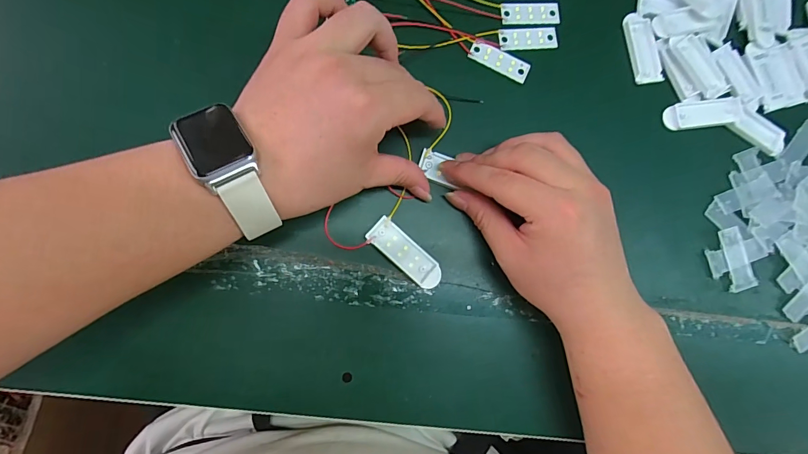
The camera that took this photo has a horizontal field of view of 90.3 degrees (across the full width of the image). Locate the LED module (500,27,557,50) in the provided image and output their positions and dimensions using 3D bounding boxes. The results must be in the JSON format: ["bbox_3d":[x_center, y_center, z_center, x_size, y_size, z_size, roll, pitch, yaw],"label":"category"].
[{"bbox_3d":[0.095,-0.143,0.303,0.045,0.004,0.017,-6,86,-8],"label":"LED module"}]

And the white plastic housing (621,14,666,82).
[{"bbox_3d":[0.186,-0.140,0.315,0.022,0.005,0.057,-10,87,-8],"label":"white plastic housing"}]

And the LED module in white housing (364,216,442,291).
[{"bbox_3d":[0.002,0.019,0.274,0.057,0.005,0.020,42,81,-2],"label":"LED module in white housing"}]

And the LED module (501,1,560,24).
[{"bbox_3d":[0.097,-0.164,0.307,0.045,0.004,0.019,-6,86,-8],"label":"LED module"}]

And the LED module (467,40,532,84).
[{"bbox_3d":[0.071,-0.124,0.299,0.046,0.004,0.018,26,83,-5],"label":"LED module"}]

